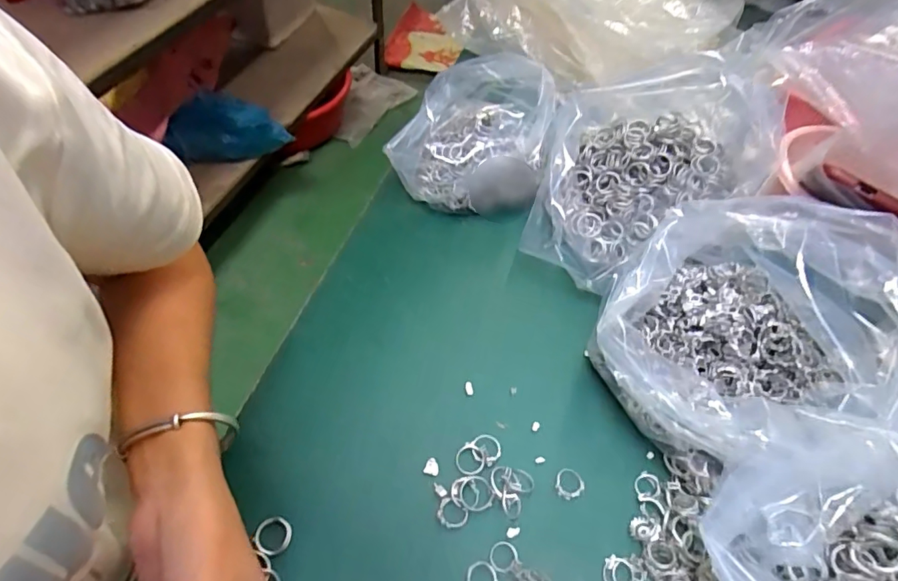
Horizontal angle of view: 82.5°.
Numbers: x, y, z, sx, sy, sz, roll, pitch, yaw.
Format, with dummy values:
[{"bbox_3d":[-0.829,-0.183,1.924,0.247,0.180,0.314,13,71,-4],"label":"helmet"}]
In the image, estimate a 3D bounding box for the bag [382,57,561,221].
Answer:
[{"bbox_3d":[0.021,-0.150,0.492,0.147,0.120,0.098,7,53,-1],"label":"bag"}]

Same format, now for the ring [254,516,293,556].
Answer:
[{"bbox_3d":[-0.112,0.156,0.327,0.022,0.004,0.022,3,54,-4],"label":"ring"}]

